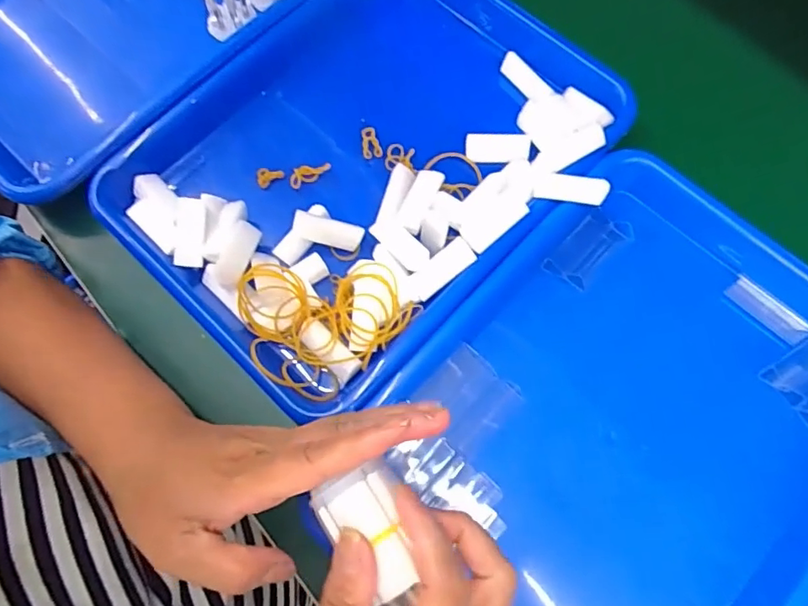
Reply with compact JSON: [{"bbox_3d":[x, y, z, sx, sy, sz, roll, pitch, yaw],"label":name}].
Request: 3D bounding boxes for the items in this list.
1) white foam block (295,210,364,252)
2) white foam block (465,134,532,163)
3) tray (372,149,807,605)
[{"bbox_3d":[-0.052,-0.049,0.369,0.047,0.017,0.014,15,72,-16],"label":"white foam block"},{"bbox_3d":[0.069,-0.114,0.396,0.046,0.011,0.015,2,73,1],"label":"white foam block"},{"bbox_3d":[0.136,0.081,0.338,0.253,0.040,0.338,37,77,11],"label":"tray"}]

